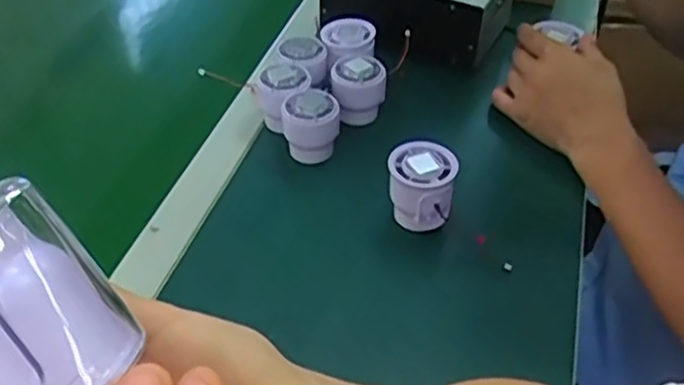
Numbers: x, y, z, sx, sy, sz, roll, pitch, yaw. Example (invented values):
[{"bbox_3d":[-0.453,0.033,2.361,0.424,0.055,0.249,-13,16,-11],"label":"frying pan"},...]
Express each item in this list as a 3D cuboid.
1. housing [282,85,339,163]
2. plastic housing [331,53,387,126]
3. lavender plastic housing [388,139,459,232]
[{"bbox_3d":[-0.028,-0.057,0.622,0.049,0.058,0.043,-1,42,-1],"label":"housing"},{"bbox_3d":[0.015,-0.099,0.660,0.050,0.055,0.051,3,42,3],"label":"plastic housing"},{"bbox_3d":[0.062,-0.002,0.562,0.050,0.064,0.046,6,42,7],"label":"lavender plastic housing"}]

